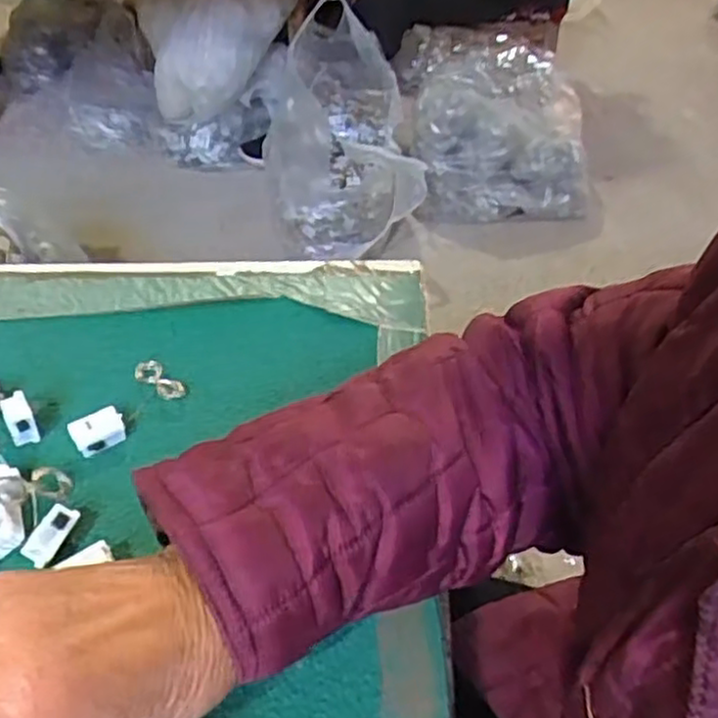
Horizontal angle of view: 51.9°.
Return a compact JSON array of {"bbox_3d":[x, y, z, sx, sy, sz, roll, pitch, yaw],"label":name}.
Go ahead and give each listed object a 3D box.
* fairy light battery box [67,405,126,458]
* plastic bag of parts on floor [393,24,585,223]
[{"bbox_3d":[-0.146,0.039,0.414,0.027,0.013,0.019,-26,46,-28],"label":"fairy light battery box"},{"bbox_3d":[0.292,-0.565,1.716,0.393,0.280,0.501,0,40,0],"label":"plastic bag of parts on floor"}]

